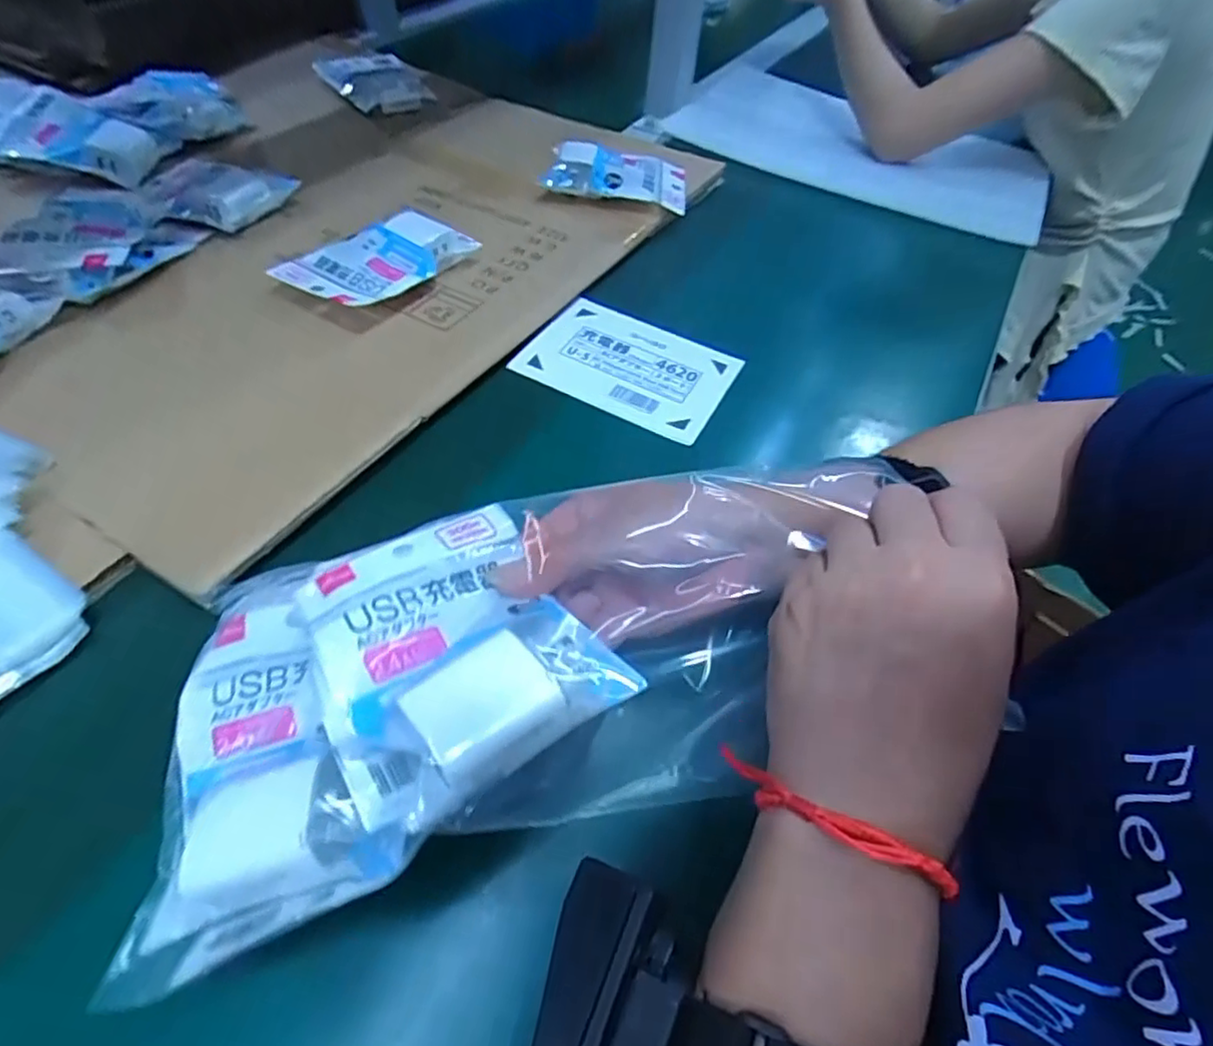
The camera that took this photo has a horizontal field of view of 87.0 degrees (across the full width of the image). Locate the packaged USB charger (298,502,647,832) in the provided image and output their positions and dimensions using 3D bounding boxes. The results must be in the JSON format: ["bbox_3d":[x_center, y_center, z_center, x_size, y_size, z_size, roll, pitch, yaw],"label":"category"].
[{"bbox_3d":[-0.062,0.042,0.249,0.097,0.028,0.123,-24,57,-23],"label":"packaged USB charger"}]

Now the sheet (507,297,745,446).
[{"bbox_3d":[0.020,-0.121,0.485,0.147,0.009,0.109,25,55,14],"label":"sheet"}]

